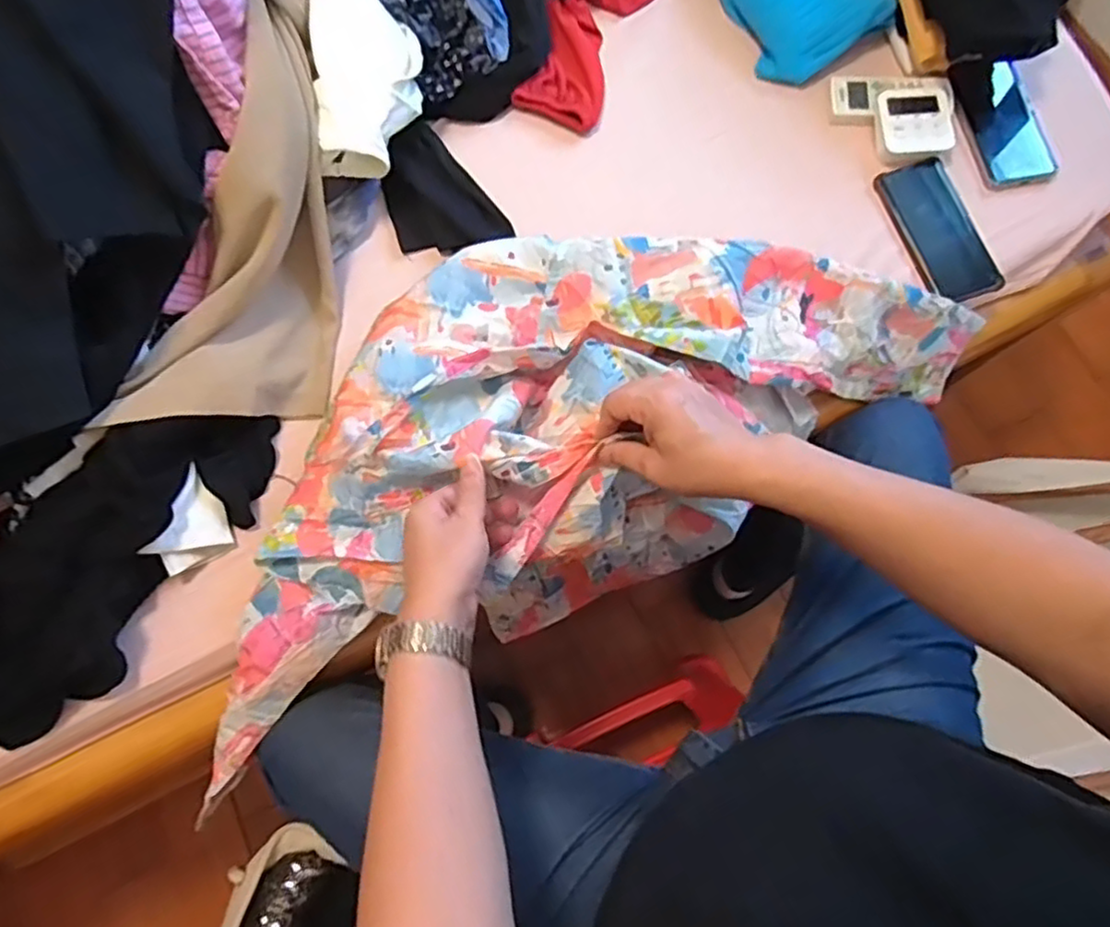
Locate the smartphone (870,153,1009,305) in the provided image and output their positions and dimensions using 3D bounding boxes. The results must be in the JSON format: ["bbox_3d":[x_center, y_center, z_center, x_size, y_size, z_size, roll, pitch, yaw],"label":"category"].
[{"bbox_3d":[0.407,-0.246,0.718,0.077,0.016,0.162,-18,76,-4],"label":"smartphone"}]

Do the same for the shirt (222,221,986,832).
[{"bbox_3d":[0.005,-0.051,0.670,0.805,0.183,0.313,-27,76,-7],"label":"shirt"}]

